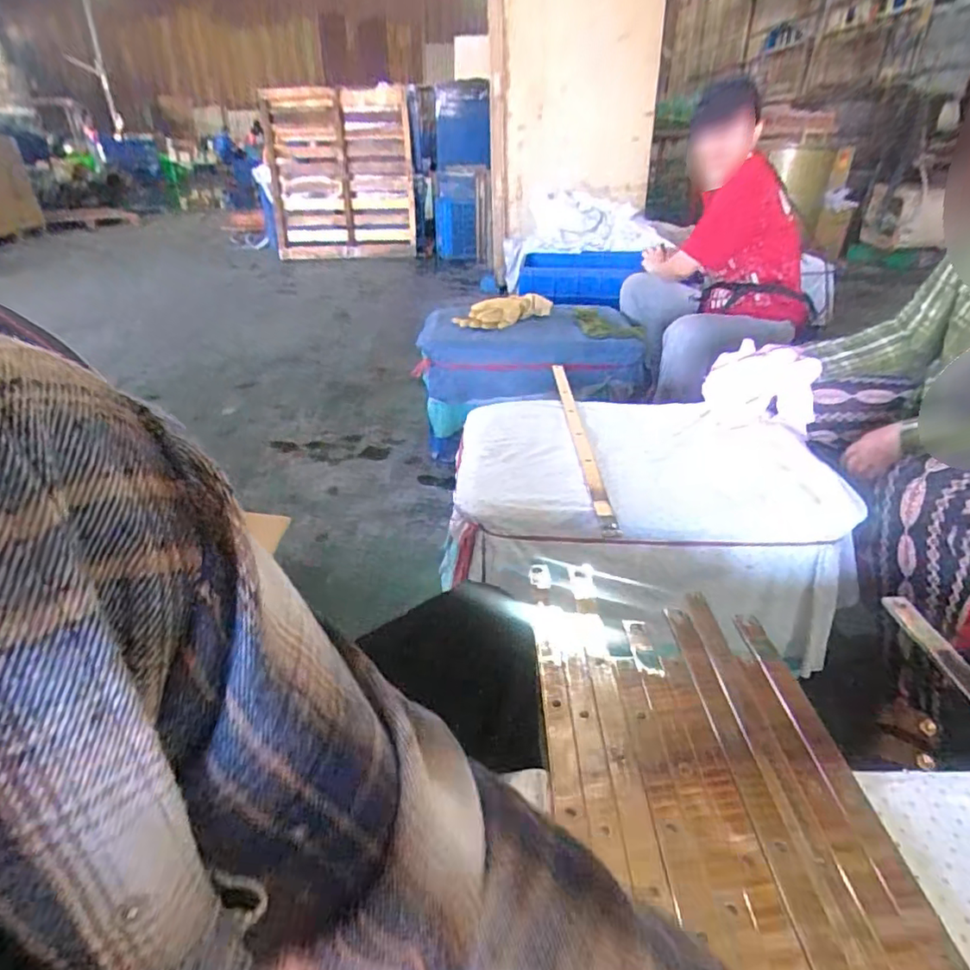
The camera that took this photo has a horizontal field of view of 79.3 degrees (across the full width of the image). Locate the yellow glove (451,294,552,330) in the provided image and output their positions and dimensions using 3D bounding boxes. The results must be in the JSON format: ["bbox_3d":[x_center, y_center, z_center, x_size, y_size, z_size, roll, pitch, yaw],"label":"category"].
[{"bbox_3d":[0.055,-0.518,1.774,0.288,0.087,0.111,-17,35,-27],"label":"yellow glove"}]

